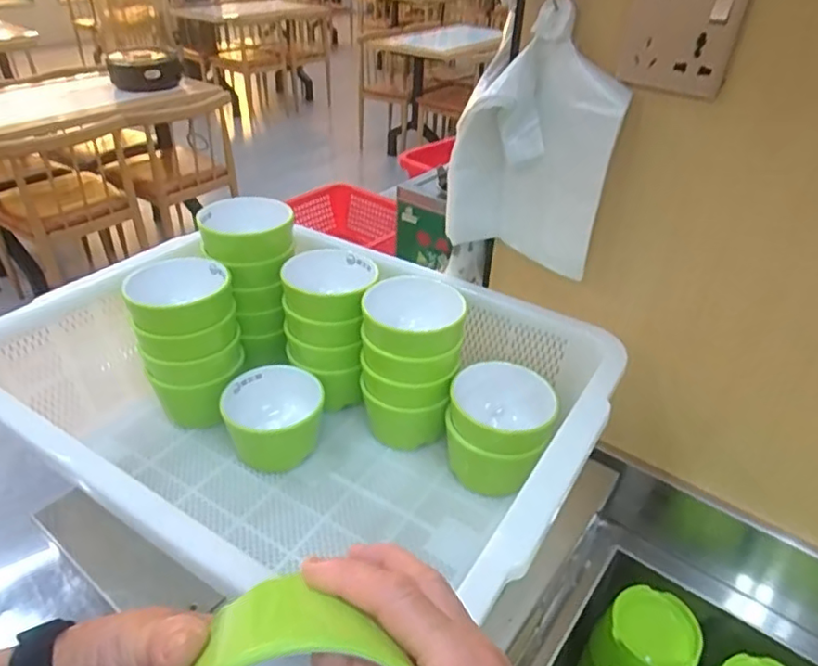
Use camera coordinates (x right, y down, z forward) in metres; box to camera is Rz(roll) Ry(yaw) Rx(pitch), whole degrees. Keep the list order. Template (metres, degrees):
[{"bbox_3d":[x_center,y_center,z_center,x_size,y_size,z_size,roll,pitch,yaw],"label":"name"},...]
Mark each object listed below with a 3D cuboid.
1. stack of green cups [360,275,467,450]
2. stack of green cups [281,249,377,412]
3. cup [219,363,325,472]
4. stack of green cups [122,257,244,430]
[{"bbox_3d":[0.002,0.034,0.663,0.099,0.161,0.096,4,36,3],"label":"stack of green cups"},{"bbox_3d":[-0.095,-0.005,0.716,0.093,0.161,0.097,3,36,1],"label":"stack of green cups"},{"bbox_3d":[-0.148,0.095,0.667,0.104,0.072,0.100,1,36,-1],"label":"cup"},{"bbox_3d":[-0.247,0.012,0.678,0.103,0.158,0.104,-15,39,-22],"label":"stack of green cups"}]

